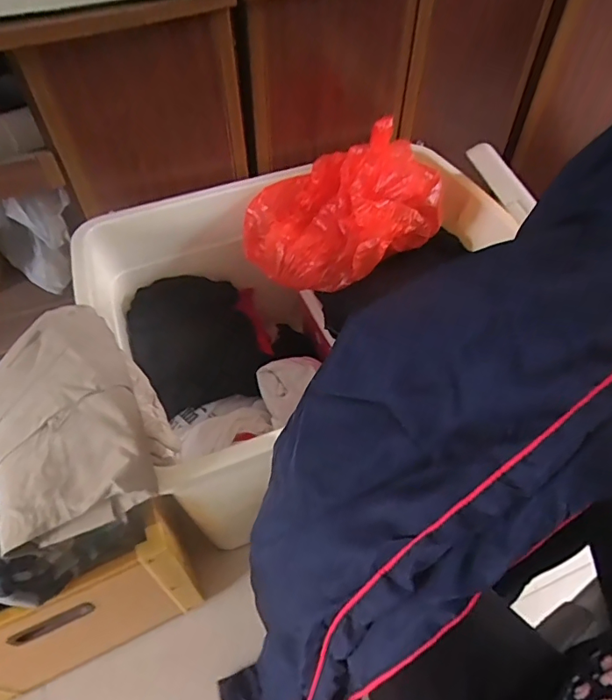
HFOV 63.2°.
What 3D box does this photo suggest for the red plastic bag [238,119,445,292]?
[{"bbox_3d":[0.042,-0.231,0.815,0.254,0.155,0.280,-33,60,-21],"label":"red plastic bag"}]

